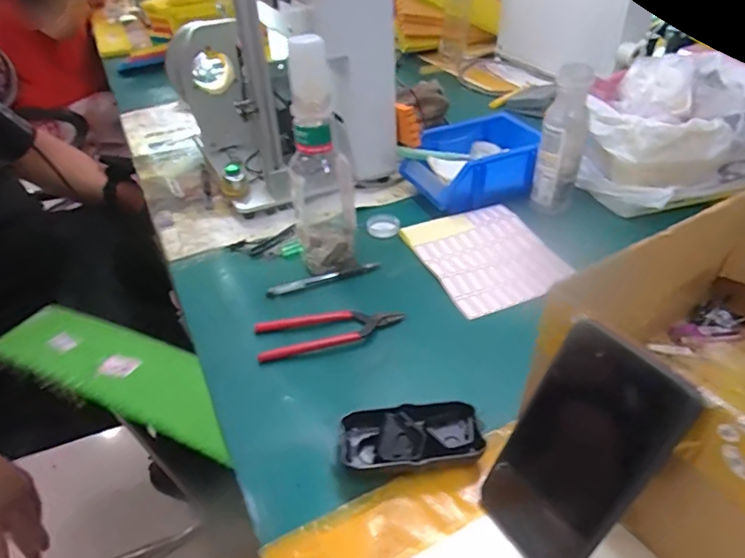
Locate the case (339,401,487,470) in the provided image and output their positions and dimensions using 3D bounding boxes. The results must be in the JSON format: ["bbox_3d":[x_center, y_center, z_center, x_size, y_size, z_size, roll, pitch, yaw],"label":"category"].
[{"bbox_3d":[0.029,0.124,0.390,0.103,0.029,0.045,-5,38,-3],"label":"case"}]

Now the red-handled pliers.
[{"bbox_3d":[-0.041,0.048,0.500,0.141,0.014,0.048,-13,39,-12],"label":"red-handled pliers"}]

